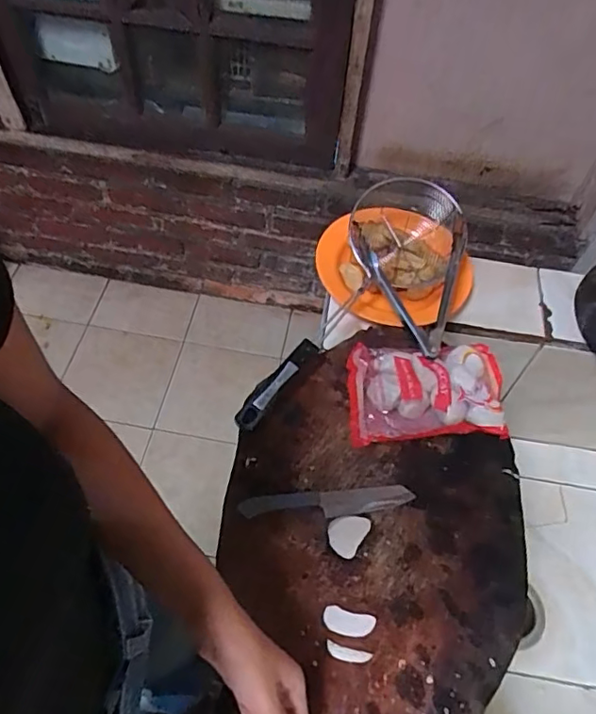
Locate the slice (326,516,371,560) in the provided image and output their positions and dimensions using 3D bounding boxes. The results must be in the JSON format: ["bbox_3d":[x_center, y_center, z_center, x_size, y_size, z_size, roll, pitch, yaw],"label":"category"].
[{"bbox_3d":[0.049,0.177,0.555,0.035,0.011,0.042,30,60,16],"label":"slice"}]

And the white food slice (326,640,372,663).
[{"bbox_3d":[0.046,0.270,0.502,0.041,0.004,0.012,15,57,7],"label":"white food slice"}]

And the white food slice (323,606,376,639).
[{"bbox_3d":[0.047,0.248,0.514,0.048,0.006,0.022,14,57,6],"label":"white food slice"}]

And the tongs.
[{"bbox_3d":[0.147,-0.083,0.687,0.142,0.064,0.190,-2,56,-5],"label":"tongs"}]

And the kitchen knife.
[{"bbox_3d":[0.032,0.149,0.566,0.178,0.015,0.028,-4,57,-6],"label":"kitchen knife"}]

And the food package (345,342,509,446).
[{"bbox_3d":[0.150,0.037,0.630,0.184,0.049,0.117,-2,56,-5],"label":"food package"}]

